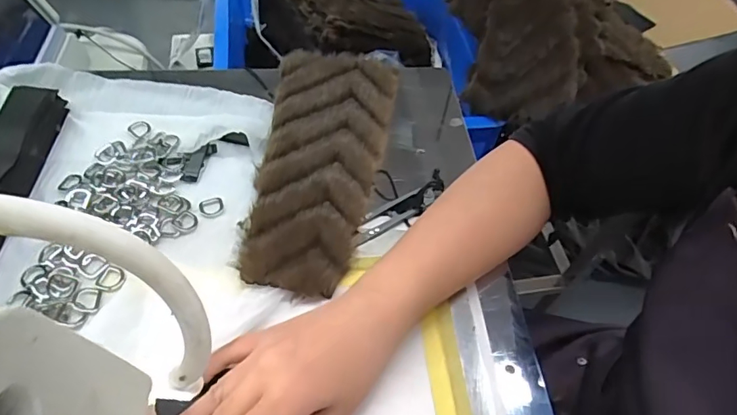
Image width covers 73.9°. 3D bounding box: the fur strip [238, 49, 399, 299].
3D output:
[{"bbox_3d":[-0.044,-0.048,0.434,0.107,0.021,0.263,10,54,2],"label":"fur strip"}]

